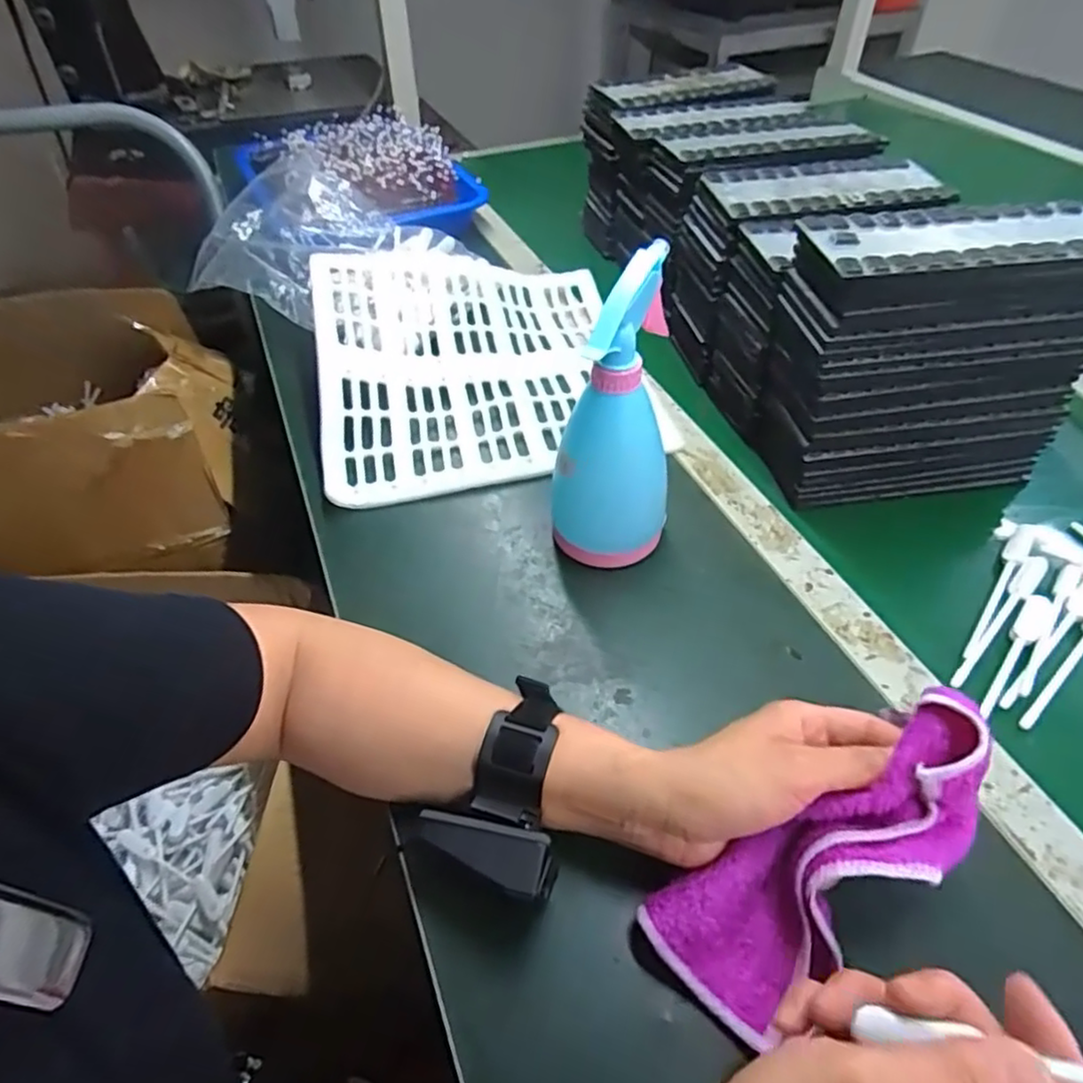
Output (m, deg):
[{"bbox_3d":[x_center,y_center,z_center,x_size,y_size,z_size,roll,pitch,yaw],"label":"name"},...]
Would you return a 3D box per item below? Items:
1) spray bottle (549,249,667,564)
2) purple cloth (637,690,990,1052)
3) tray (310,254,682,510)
[{"bbox_3d":[0.045,-0.074,0.444,0.076,0.199,0.082,-2,47,-1],"label":"spray bottle"},{"bbox_3d":[0.136,0.146,0.308,0.174,0.053,0.061,-43,54,7],"label":"purple cloth"},{"bbox_3d":[-0.061,-0.175,0.642,0.293,0.033,0.312,-5,58,-15],"label":"tray"}]

